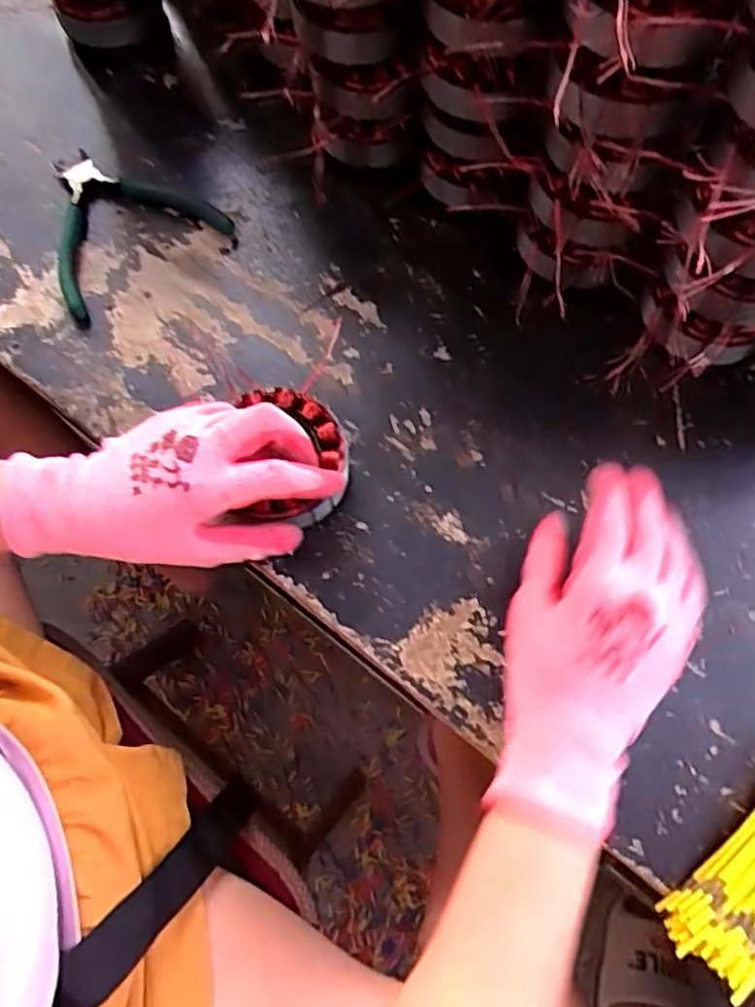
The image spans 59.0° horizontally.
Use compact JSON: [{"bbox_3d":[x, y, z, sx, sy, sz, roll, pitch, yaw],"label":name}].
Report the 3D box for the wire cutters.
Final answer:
[{"bbox_3d":[-0.211,-0.223,0.516,0.134,0.013,0.153,-40,74,-11],"label":"wire cutters"}]

